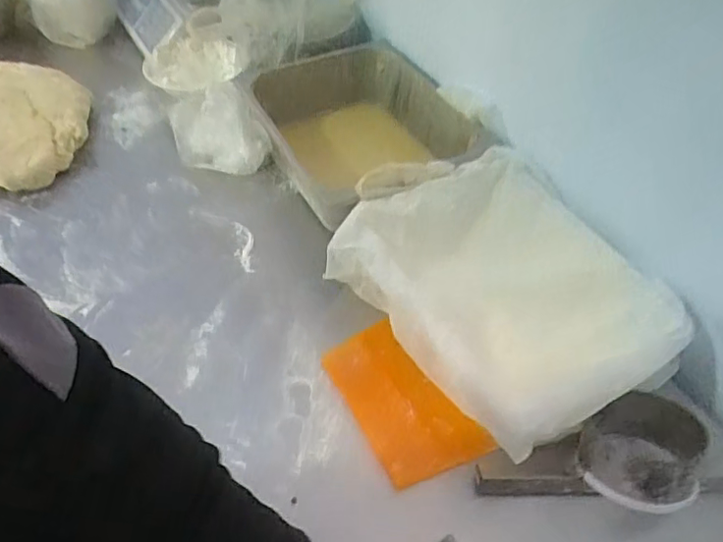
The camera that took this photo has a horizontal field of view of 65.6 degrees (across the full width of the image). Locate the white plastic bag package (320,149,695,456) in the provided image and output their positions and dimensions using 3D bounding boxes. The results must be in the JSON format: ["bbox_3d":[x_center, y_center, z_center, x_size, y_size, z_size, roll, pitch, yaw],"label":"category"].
[{"bbox_3d":[0.159,0.019,0.633,0.276,0.106,0.354,-31,56,-25],"label":"white plastic bag package"}]

